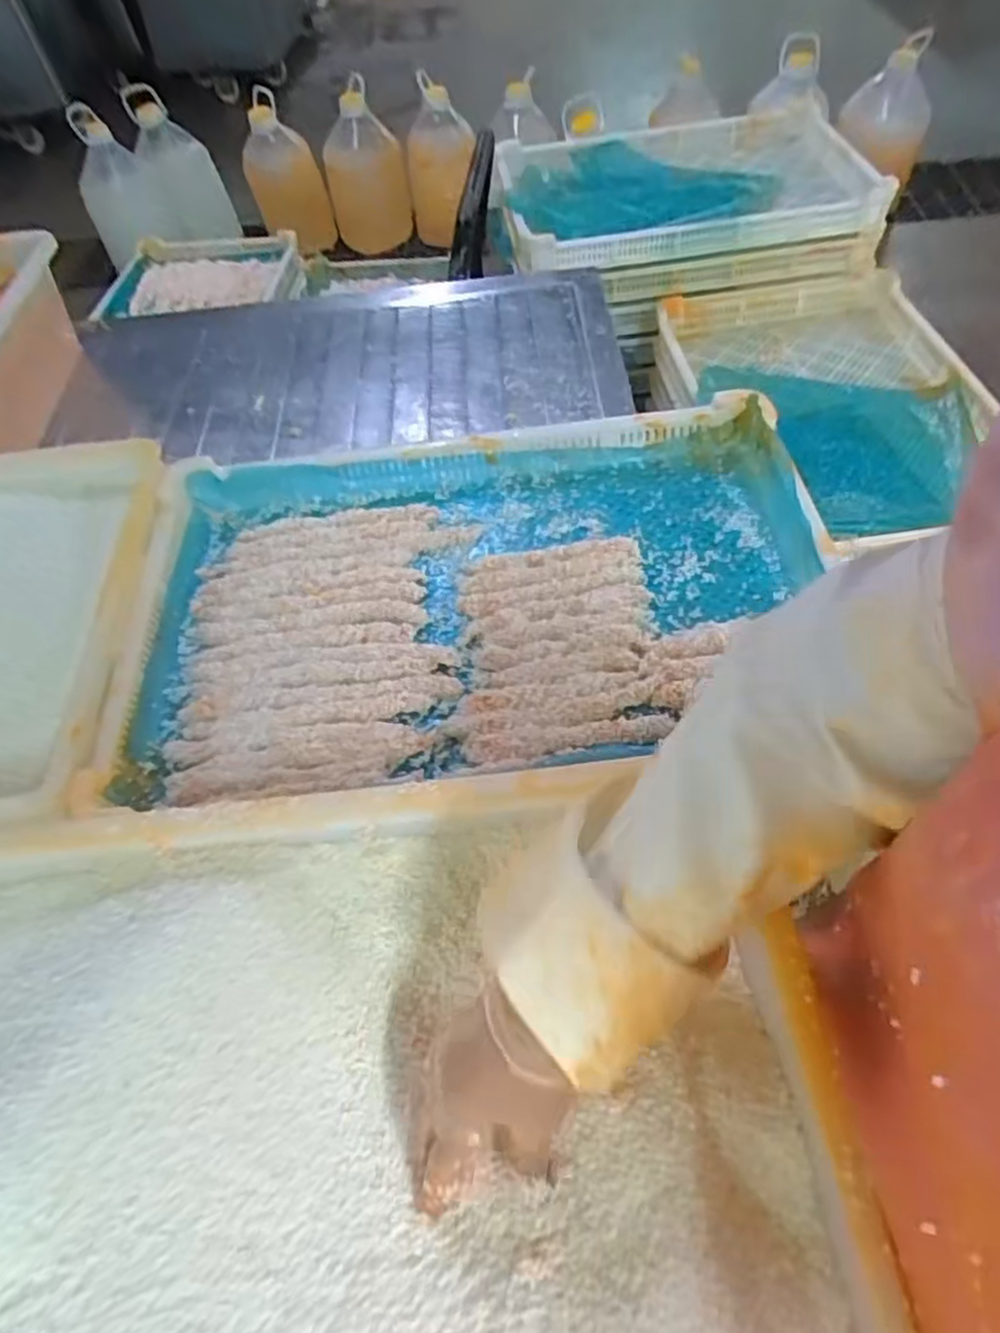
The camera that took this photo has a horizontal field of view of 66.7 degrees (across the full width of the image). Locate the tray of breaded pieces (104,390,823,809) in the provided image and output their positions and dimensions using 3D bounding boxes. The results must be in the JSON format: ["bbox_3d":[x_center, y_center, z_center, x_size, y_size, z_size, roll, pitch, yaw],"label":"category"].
[{"bbox_3d":[-0.022,-0.074,0.647,0.562,0.057,0.352,-7,54,0],"label":"tray of breaded pieces"}]

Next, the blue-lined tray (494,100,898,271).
[{"bbox_3d":[0.290,-0.806,1.259,0.562,0.077,0.403,-11,54,-3],"label":"blue-lined tray"}]

